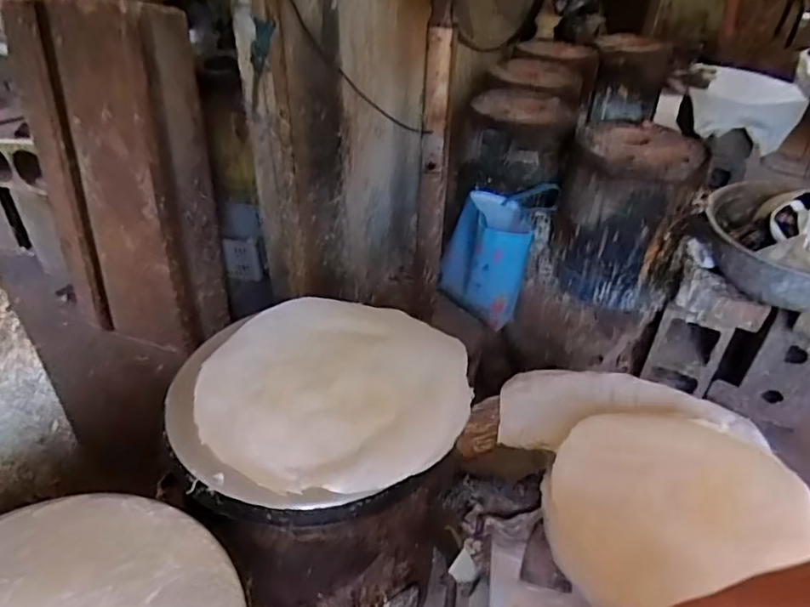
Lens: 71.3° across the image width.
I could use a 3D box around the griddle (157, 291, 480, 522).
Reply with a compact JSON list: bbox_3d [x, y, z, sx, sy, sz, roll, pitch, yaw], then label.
[{"bbox_3d":[-0.110,0.112,0.773,0.369,0.033,0.395,2,37,-1],"label":"griddle"}]

